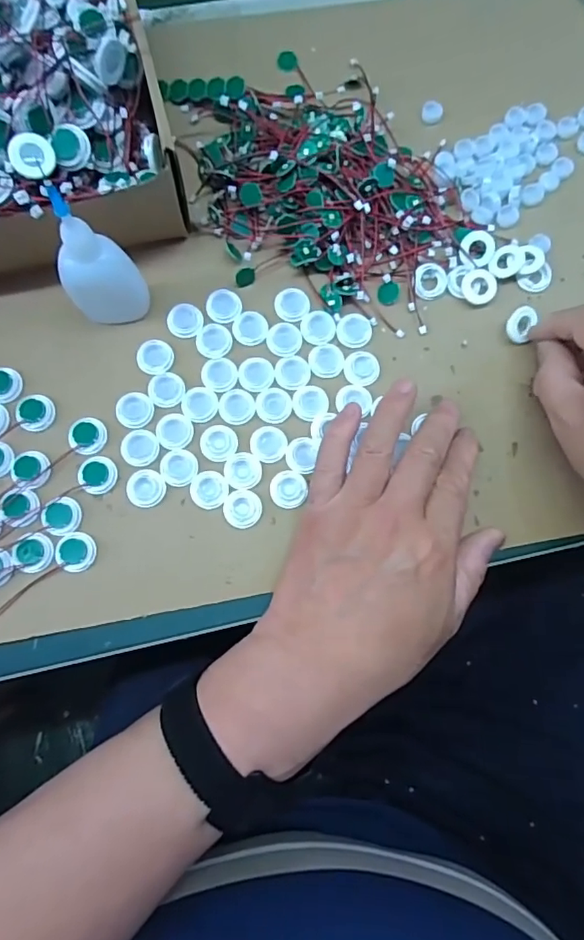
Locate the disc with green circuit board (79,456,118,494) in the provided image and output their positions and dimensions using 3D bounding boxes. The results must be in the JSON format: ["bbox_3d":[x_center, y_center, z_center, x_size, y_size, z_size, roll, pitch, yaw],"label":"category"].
[{"bbox_3d":[-0.118,0.003,0.318,0.022,0.004,0.022,42,82,5],"label":"disc with green circuit board"}]

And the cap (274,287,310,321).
[{"bbox_3d":[0.000,-0.109,0.344,0.022,0.004,0.022,0,81,-2],"label":"cap"}]

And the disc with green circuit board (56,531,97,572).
[{"bbox_3d":[-0.127,0.048,0.308,0.022,0.005,0.023,0,81,-2],"label":"disc with green circuit board"}]

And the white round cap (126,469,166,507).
[{"bbox_3d":[-0.089,0.011,0.319,0.022,0.004,0.022,0,81,-2],"label":"white round cap"}]

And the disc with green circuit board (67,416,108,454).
[{"bbox_3d":[-0.125,-0.021,0.322,0.023,0.004,0.022,0,81,-2],"label":"disc with green circuit board"}]

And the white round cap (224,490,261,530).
[{"bbox_3d":[-0.030,0.024,0.320,0.022,0.004,0.022,0,81,-2],"label":"white round cap"}]

